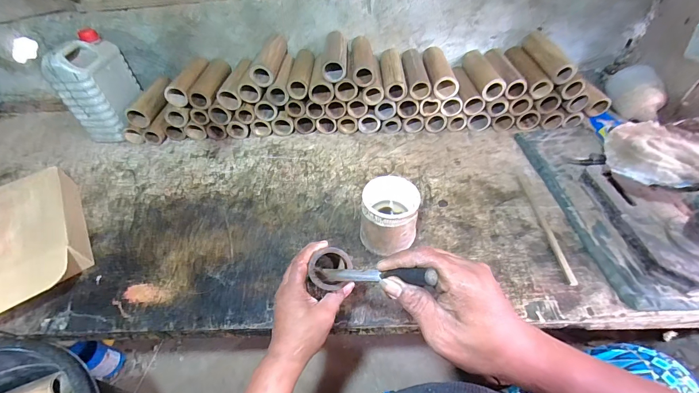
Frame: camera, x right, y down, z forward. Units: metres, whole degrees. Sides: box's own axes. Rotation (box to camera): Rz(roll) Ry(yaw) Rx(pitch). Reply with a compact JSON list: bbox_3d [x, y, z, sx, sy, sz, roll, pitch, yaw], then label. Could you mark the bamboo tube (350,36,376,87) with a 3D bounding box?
[{"bbox_3d":[0.032,-0.343,0.797,0.050,0.053,0.177,-3,49,3],"label":"bamboo tube"}]

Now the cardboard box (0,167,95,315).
[{"bbox_3d":[-0.640,0.098,0.617,0.207,0.082,0.331,-31,53,-20],"label":"cardboard box"}]

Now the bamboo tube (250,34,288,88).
[{"bbox_3d":[-0.190,-0.350,0.799,0.052,0.058,0.184,4,49,9],"label":"bamboo tube"}]

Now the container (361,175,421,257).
[{"bbox_3d":[0.071,0.043,0.575,0.096,0.135,0.089,-3,49,3],"label":"container"}]

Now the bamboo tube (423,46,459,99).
[{"bbox_3d":[0.221,-0.319,0.817,0.062,0.059,0.178,-7,49,0],"label":"bamboo tube"}]

